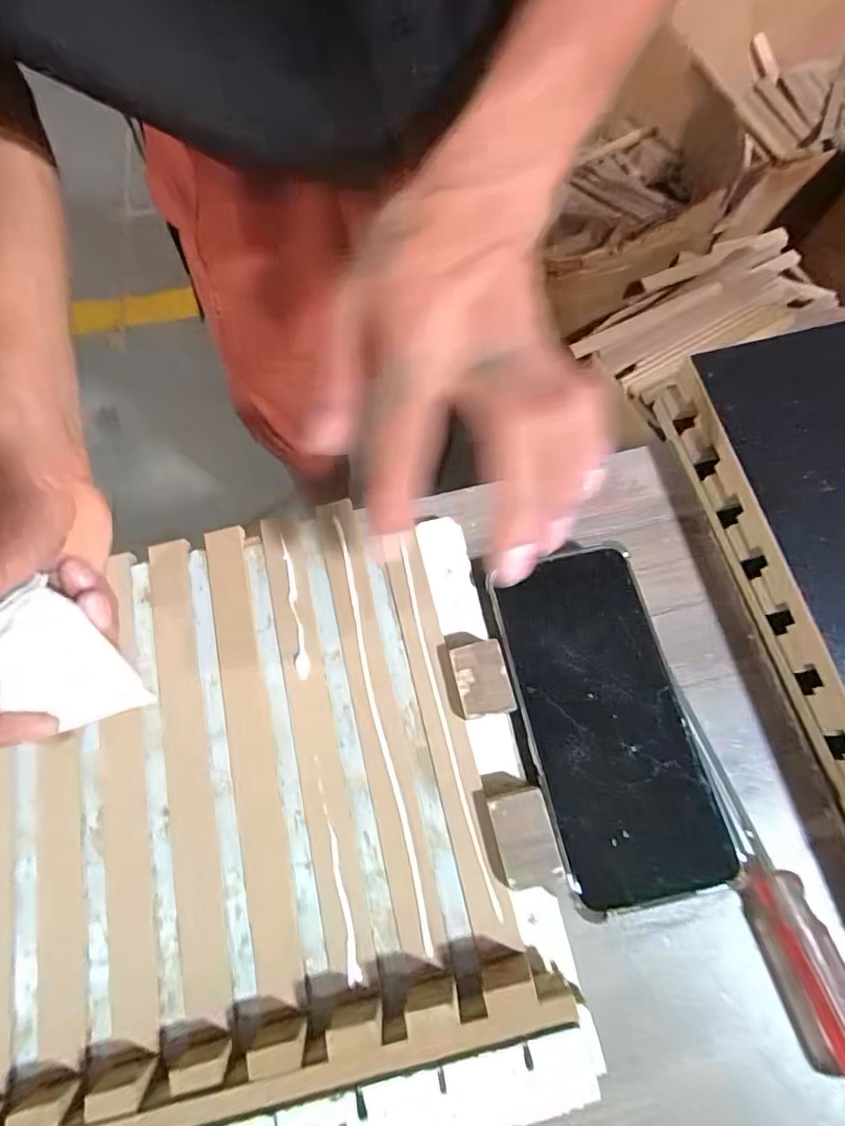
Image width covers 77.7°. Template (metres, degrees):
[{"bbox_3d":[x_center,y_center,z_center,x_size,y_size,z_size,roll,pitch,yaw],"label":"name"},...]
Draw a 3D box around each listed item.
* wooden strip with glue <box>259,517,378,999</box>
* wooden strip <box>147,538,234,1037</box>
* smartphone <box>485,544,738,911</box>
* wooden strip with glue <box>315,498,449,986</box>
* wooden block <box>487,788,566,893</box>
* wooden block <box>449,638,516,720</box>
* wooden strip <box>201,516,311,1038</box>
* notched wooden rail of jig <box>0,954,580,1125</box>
[{"bbox_3d":[-0.055,0.080,0.264,0.021,0.004,0.223,-14,72,-1],"label":"wooden strip with glue"},{"bbox_3d":[-0.118,0.093,0.258,0.023,0.011,0.227,-14,71,-2],"label":"wooden strip"},{"bbox_3d":[0.087,0.071,0.255,0.076,0.011,0.159,-11,71,-1],"label":"smartphone"},{"bbox_3d":[-0.024,0.071,0.260,0.022,0.013,0.226,-13,71,-2],"label":"wooden strip with glue"},{"bbox_3d":[0.046,0.124,0.237,0.025,0.009,0.039,-13,71,-2],"label":"wooden block"},{"bbox_3d":[0.029,0.058,0.262,0.025,0.012,0.035,-12,71,-2],"label":"wooden block"},{"bbox_3d":[-0.087,0.089,0.262,0.022,0.004,0.229,-13,72,-2],"label":"wooden strip"},{"bbox_3d":[-0.146,0.219,0.204,0.412,0.023,0.023,-14,71,-2],"label":"notched wooden rail of jig"}]

